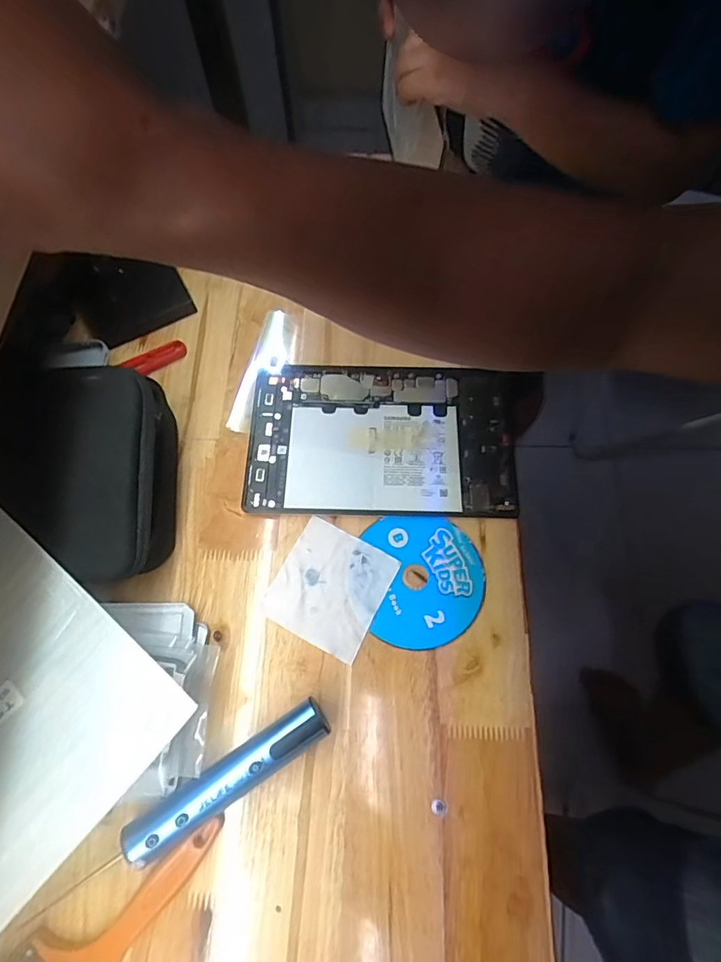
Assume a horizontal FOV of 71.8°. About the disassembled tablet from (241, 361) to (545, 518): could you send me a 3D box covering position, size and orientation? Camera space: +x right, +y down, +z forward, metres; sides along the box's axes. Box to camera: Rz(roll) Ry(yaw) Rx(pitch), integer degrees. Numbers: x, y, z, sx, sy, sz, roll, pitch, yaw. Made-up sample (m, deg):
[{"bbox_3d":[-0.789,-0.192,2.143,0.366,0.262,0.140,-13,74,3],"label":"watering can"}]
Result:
[{"bbox_3d":[0.030,-0.043,0.478,0.269,0.018,0.156,2,68,1],"label":"disassembled tablet"}]

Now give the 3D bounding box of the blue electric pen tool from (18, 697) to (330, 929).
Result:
[{"bbox_3d":[-0.121,0.234,0.362,0.220,0.033,0.030,-31,71,-11],"label":"blue electric pen tool"}]

